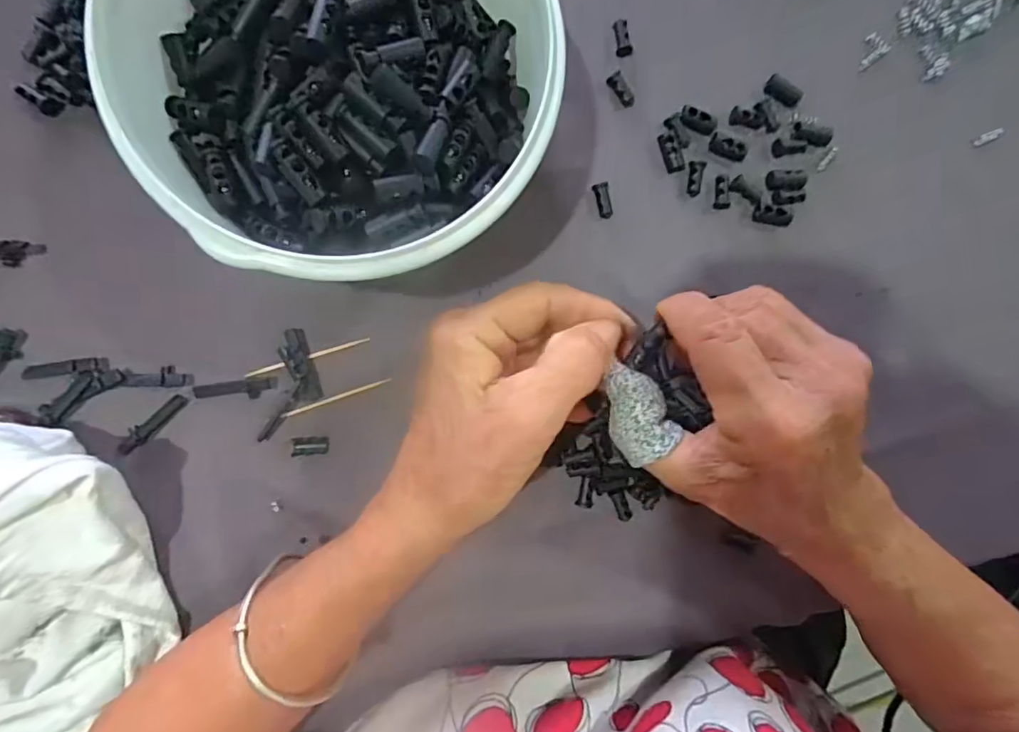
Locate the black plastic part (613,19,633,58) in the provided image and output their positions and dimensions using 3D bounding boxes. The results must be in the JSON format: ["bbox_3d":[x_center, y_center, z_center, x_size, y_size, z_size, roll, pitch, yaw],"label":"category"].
[{"bbox_3d":[0.057,-0.164,0.270,0.008,0.005,0.019,-8,91,-5],"label":"black plastic part"}]

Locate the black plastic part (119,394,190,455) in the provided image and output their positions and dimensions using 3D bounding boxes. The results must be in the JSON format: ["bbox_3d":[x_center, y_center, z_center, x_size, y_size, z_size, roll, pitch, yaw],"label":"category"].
[{"bbox_3d":[-0.169,0.028,0.256,0.037,0.005,0.009,-40,93,-4],"label":"black plastic part"}]

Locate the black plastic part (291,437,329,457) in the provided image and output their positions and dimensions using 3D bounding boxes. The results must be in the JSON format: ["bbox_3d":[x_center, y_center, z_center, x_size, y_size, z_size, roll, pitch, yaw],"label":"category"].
[{"bbox_3d":[-0.097,0.039,0.263,0.016,0.005,0.009,0,90,-5],"label":"black plastic part"}]

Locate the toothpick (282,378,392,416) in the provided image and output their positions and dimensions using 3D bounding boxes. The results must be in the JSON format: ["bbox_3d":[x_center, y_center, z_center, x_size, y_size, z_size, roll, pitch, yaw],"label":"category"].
[{"bbox_3d":[-0.085,0.016,0.267,0.053,0.004,0.004,-20,94,-16],"label":"toothpick"}]

